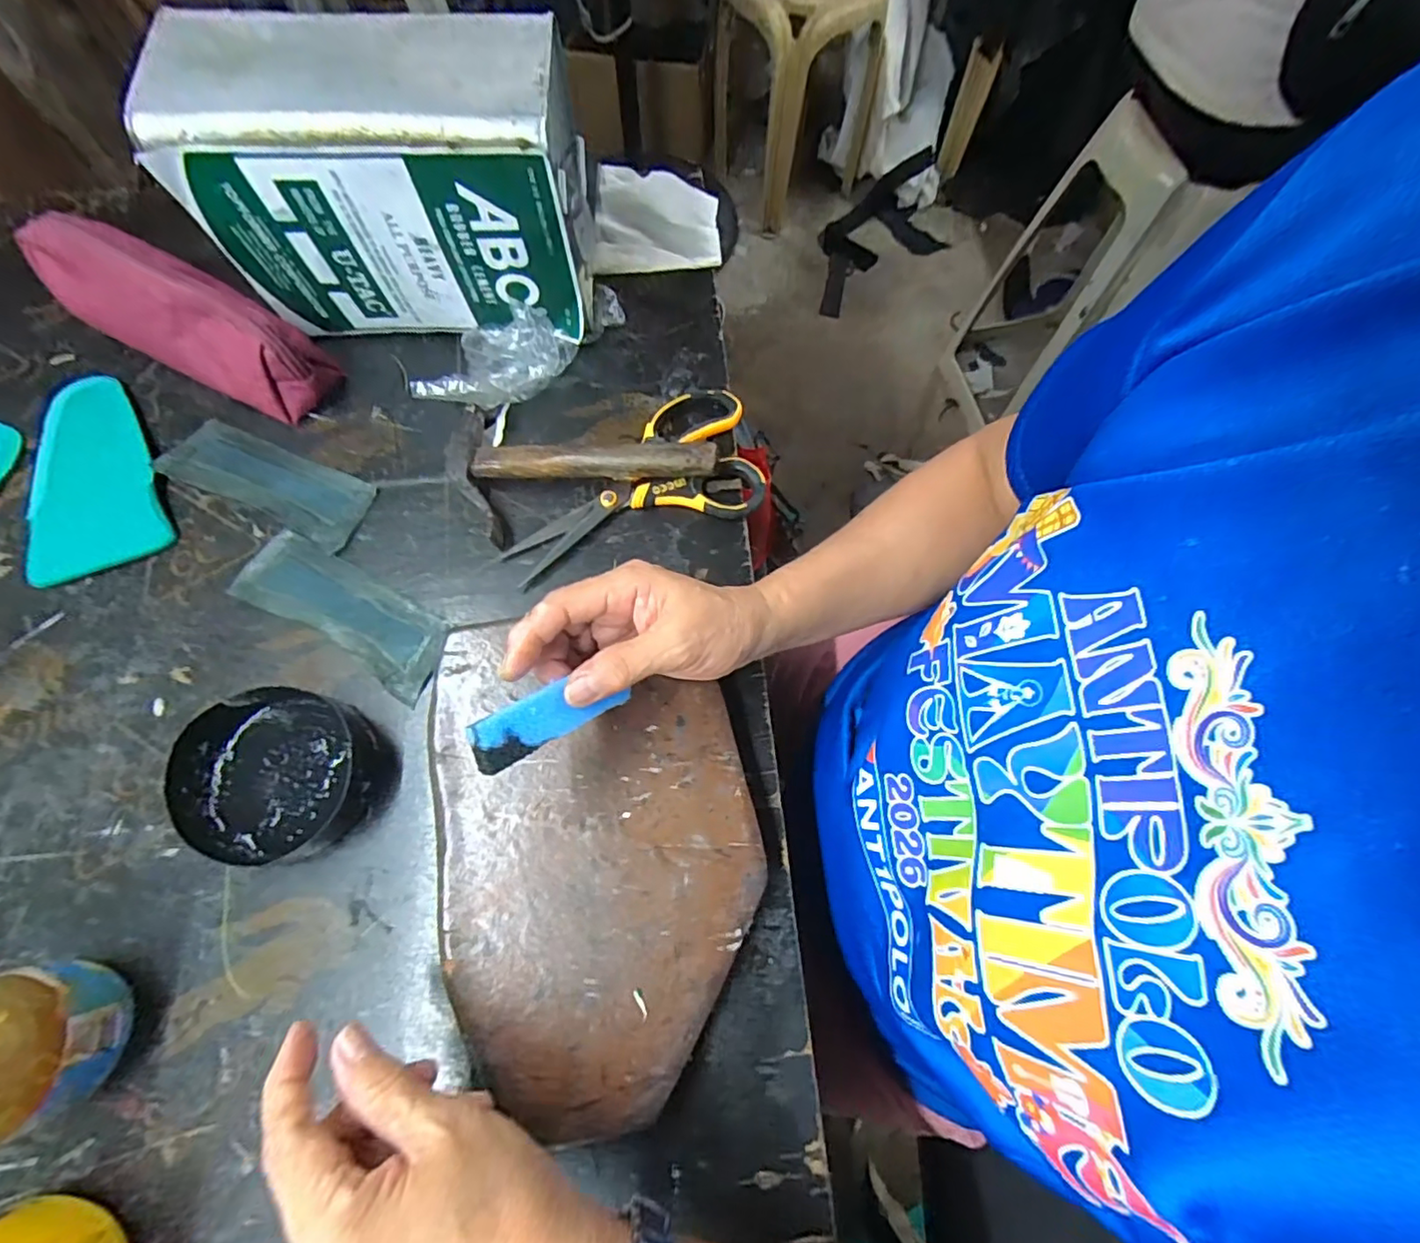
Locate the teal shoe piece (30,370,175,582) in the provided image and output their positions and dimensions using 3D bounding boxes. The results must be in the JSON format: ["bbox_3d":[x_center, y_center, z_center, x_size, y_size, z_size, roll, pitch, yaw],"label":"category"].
[{"bbox_3d":[-0.441,-0.107,0.425,0.087,0.016,0.158,-22,72,-10],"label":"teal shoe piece"}]

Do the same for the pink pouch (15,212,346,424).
[{"bbox_3d":[-0.386,-0.226,0.435,0.227,0.074,0.066,25,71,7],"label":"pink pouch"}]

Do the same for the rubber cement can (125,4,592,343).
[{"bbox_3d":[-0.209,-0.288,0.417,0.227,0.164,0.095,-1,69,-3],"label":"rubber cement can"}]

